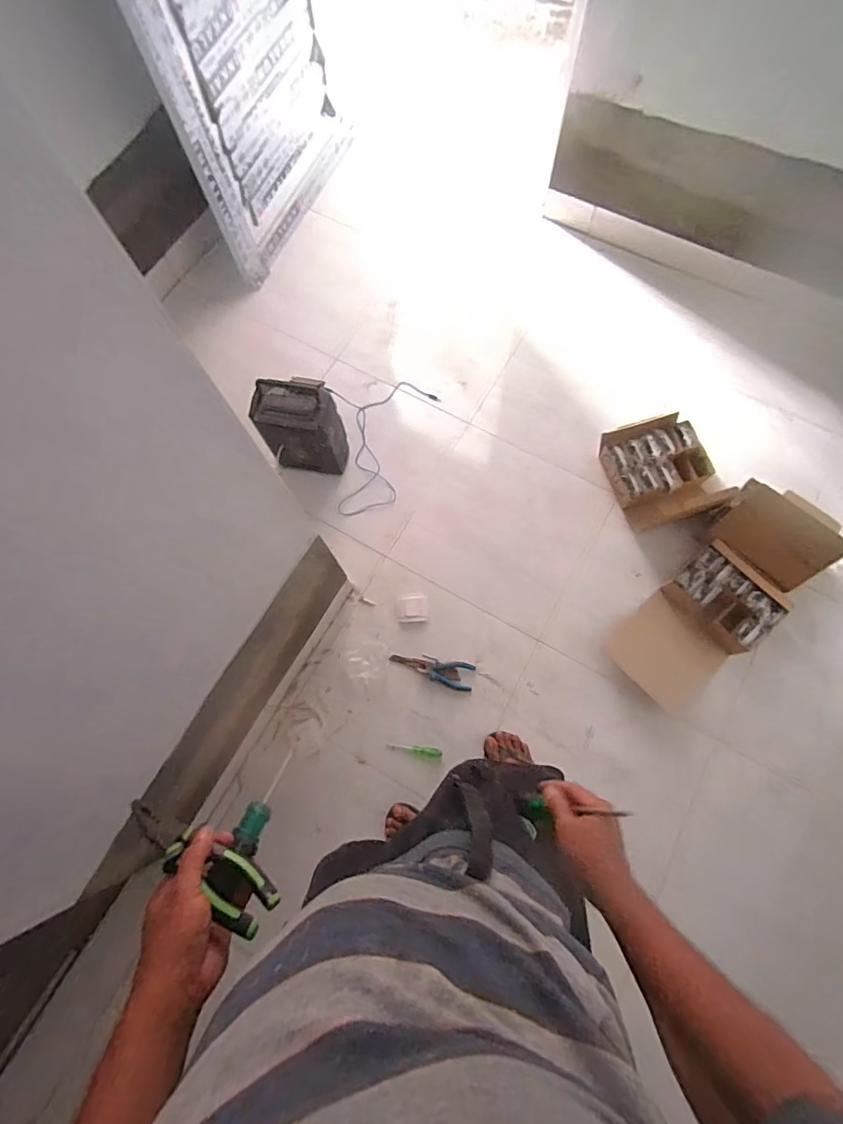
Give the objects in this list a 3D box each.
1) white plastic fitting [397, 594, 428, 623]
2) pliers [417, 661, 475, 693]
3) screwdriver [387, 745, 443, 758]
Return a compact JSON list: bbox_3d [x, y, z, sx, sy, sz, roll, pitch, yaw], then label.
[{"bbox_3d":[-0.024,0.129,1.374,0.083,0.018,0.077,-1,73,2],"label":"white plastic fitting"},{"bbox_3d":[0.063,0.289,1.297,0.153,0.031,0.070,17,73,-8],"label":"pliers"},{"bbox_3d":[-0.016,0.474,1.255,0.137,0.014,0.022,11,73,4],"label":"screwdriver"}]

